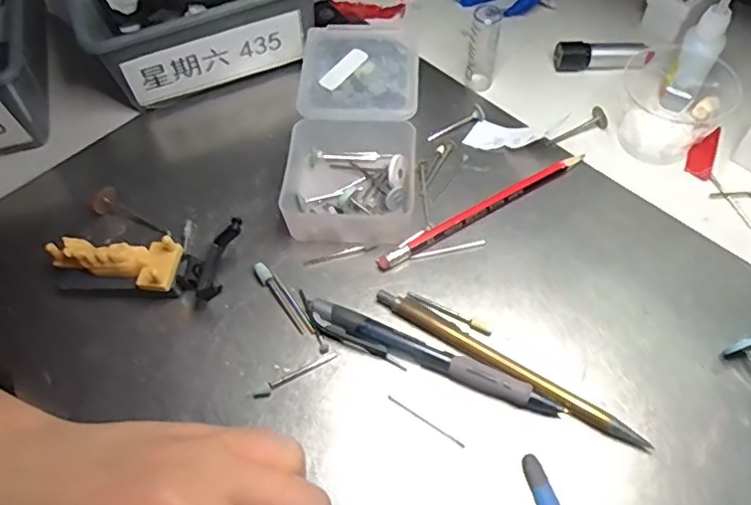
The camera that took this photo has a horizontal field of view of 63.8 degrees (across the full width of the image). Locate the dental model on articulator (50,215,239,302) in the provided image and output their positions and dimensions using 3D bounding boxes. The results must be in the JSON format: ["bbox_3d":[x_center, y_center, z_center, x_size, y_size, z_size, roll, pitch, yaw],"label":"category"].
[{"bbox_3d":[-0.123,0.005,0.327,0.098,0.029,0.037,5,59,5],"label":"dental model on articulator"}]

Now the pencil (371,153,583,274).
[{"bbox_3d":[0.065,-0.027,0.356,0.146,0.007,0.008,-29,61,-15],"label":"pencil"}]

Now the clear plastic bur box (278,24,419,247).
[{"bbox_3d":[-0.013,-0.078,0.375,0.076,0.030,0.153,2,58,3],"label":"clear plastic bur box"}]

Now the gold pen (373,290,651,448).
[{"bbox_3d":[0.064,0.056,0.301,0.144,0.008,0.012,29,63,18],"label":"gold pen"}]

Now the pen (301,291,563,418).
[{"bbox_3d":[0.025,0.053,0.303,0.134,0.011,0.016,21,61,14],"label":"pen"}]

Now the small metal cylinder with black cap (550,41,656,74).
[{"bbox_3d":[0.159,-0.136,0.423,0.065,0.018,0.014,2,58,3],"label":"small metal cylinder with black cap"}]

